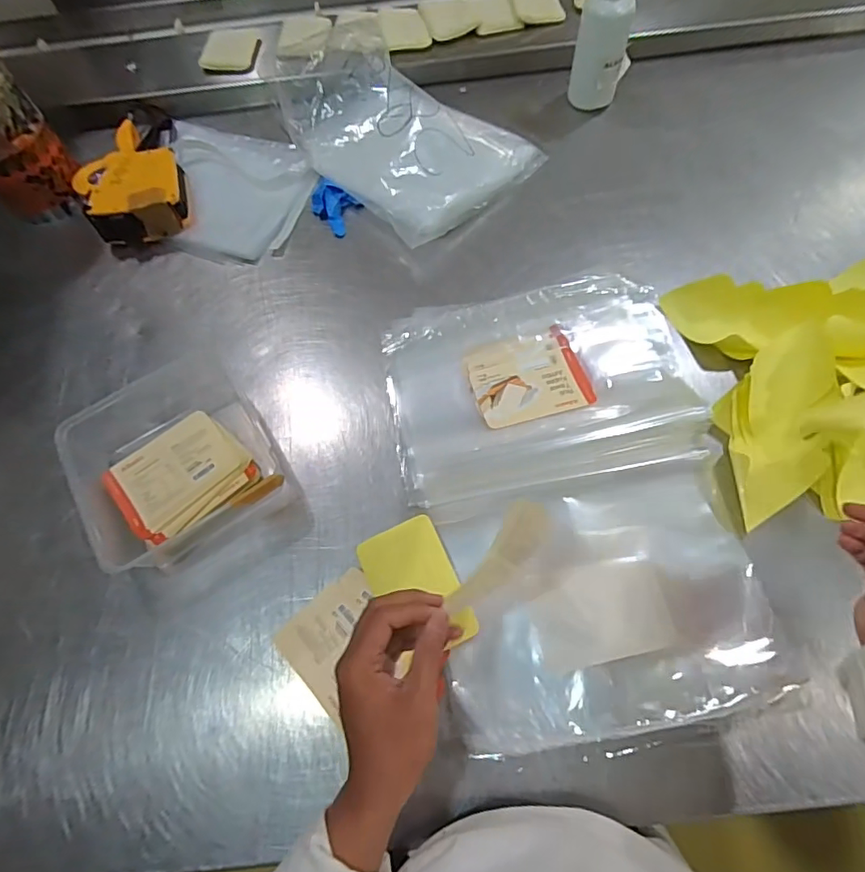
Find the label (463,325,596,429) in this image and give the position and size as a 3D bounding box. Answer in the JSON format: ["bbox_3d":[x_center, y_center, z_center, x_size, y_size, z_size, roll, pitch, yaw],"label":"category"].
[{"bbox_3d":[0.113,-0.069,0.611,0.129,0.009,0.107,-14,68,-4],"label":"label"}]

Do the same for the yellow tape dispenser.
[{"bbox_3d":[-0.454,-0.392,0.776,0.143,0.061,0.250,-24,67,-7],"label":"yellow tape dispenser"}]

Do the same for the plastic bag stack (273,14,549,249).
[{"bbox_3d":[-0.056,-0.462,0.763,0.251,0.113,0.373,-42,69,-15],"label":"plastic bag stack"}]

